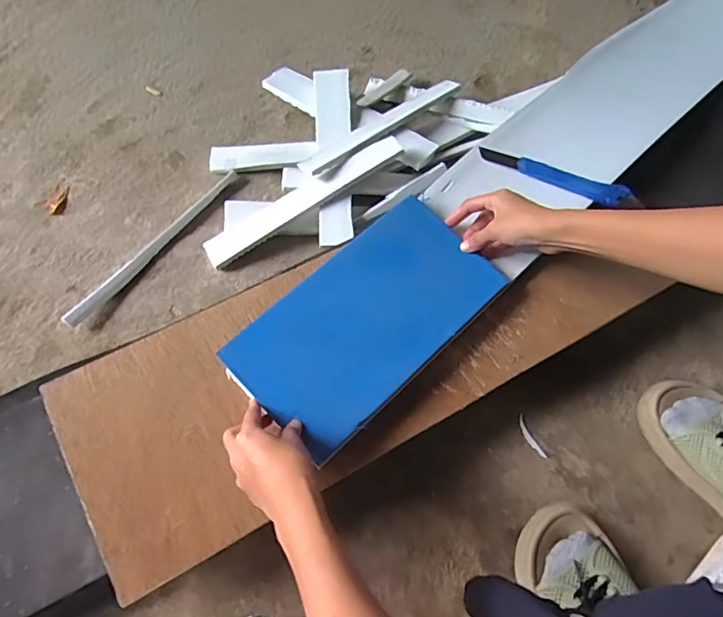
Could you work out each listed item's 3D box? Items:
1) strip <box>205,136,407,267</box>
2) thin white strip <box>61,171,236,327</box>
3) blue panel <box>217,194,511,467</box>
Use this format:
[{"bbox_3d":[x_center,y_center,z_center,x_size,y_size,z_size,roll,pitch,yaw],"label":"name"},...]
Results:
[{"bbox_3d":[-0.074,-0.139,0.638,0.276,0.016,0.045,-30,71,2],"label":"strip"},{"bbox_3d":[-0.262,-0.081,0.634,0.016,0.018,0.274,37,71,12],"label":"thin white strip"},{"bbox_3d":[0.009,0.010,0.529,0.277,0.015,0.149,-42,84,-17],"label":"blue panel"}]

